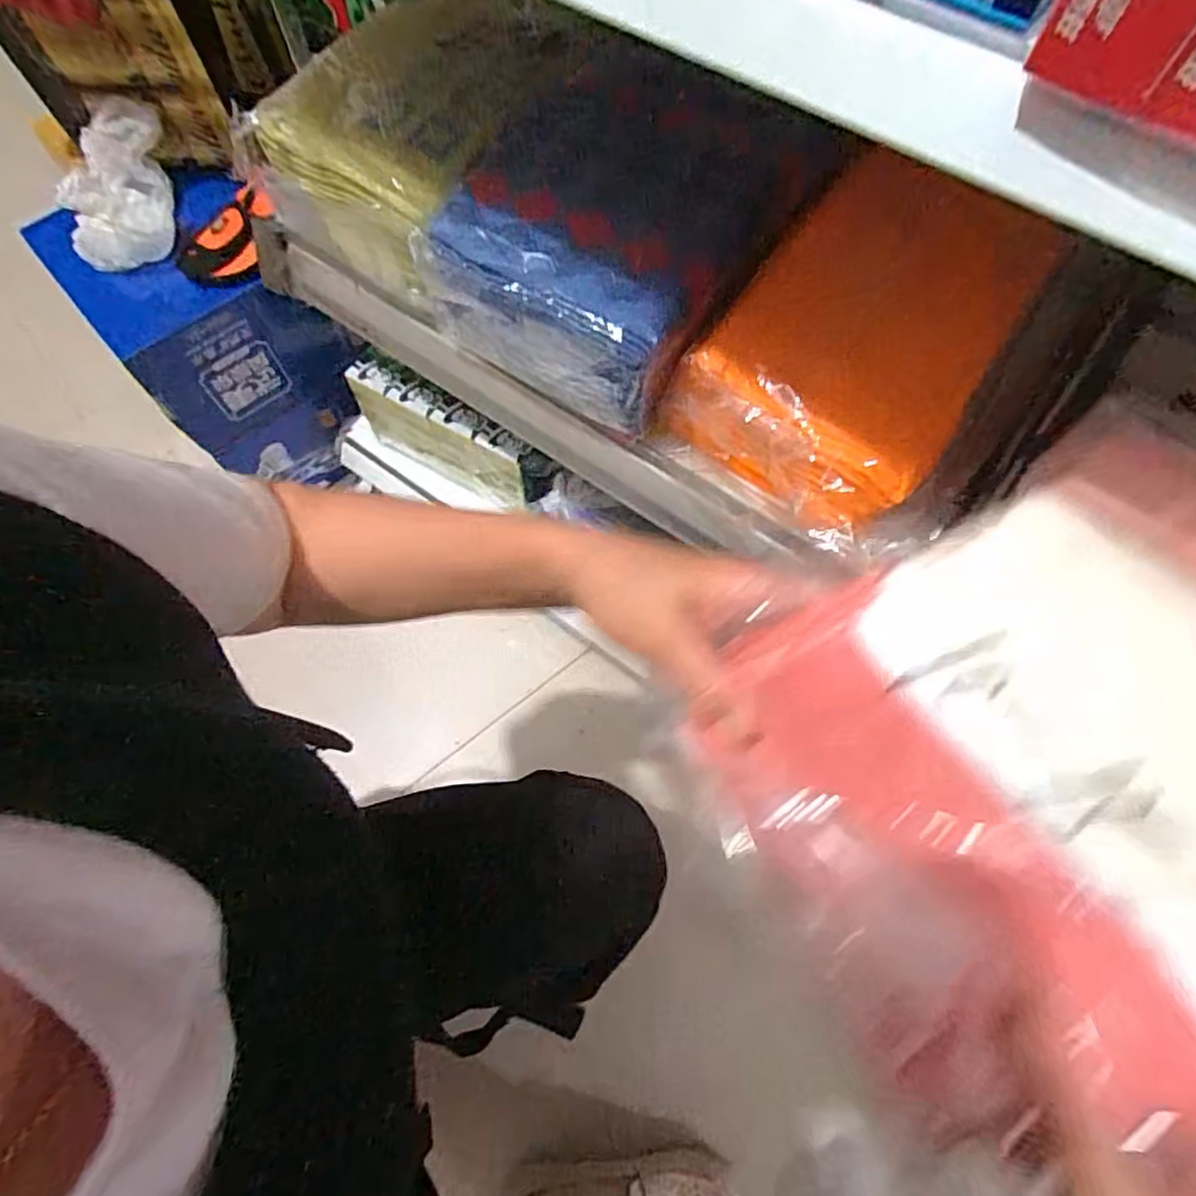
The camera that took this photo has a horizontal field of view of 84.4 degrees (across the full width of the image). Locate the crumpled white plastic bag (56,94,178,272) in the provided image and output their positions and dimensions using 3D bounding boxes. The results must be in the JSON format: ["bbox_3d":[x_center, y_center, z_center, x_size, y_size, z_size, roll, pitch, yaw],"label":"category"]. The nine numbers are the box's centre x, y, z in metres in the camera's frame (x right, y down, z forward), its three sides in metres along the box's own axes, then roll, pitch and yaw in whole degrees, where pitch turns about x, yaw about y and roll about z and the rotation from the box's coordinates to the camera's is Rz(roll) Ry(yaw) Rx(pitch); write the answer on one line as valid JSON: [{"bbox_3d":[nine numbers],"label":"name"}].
[{"bbox_3d":[-0.508,-0.432,0.695,0.100,0.078,0.138,-6,69,-1],"label":"crumpled white plastic bag"}]

